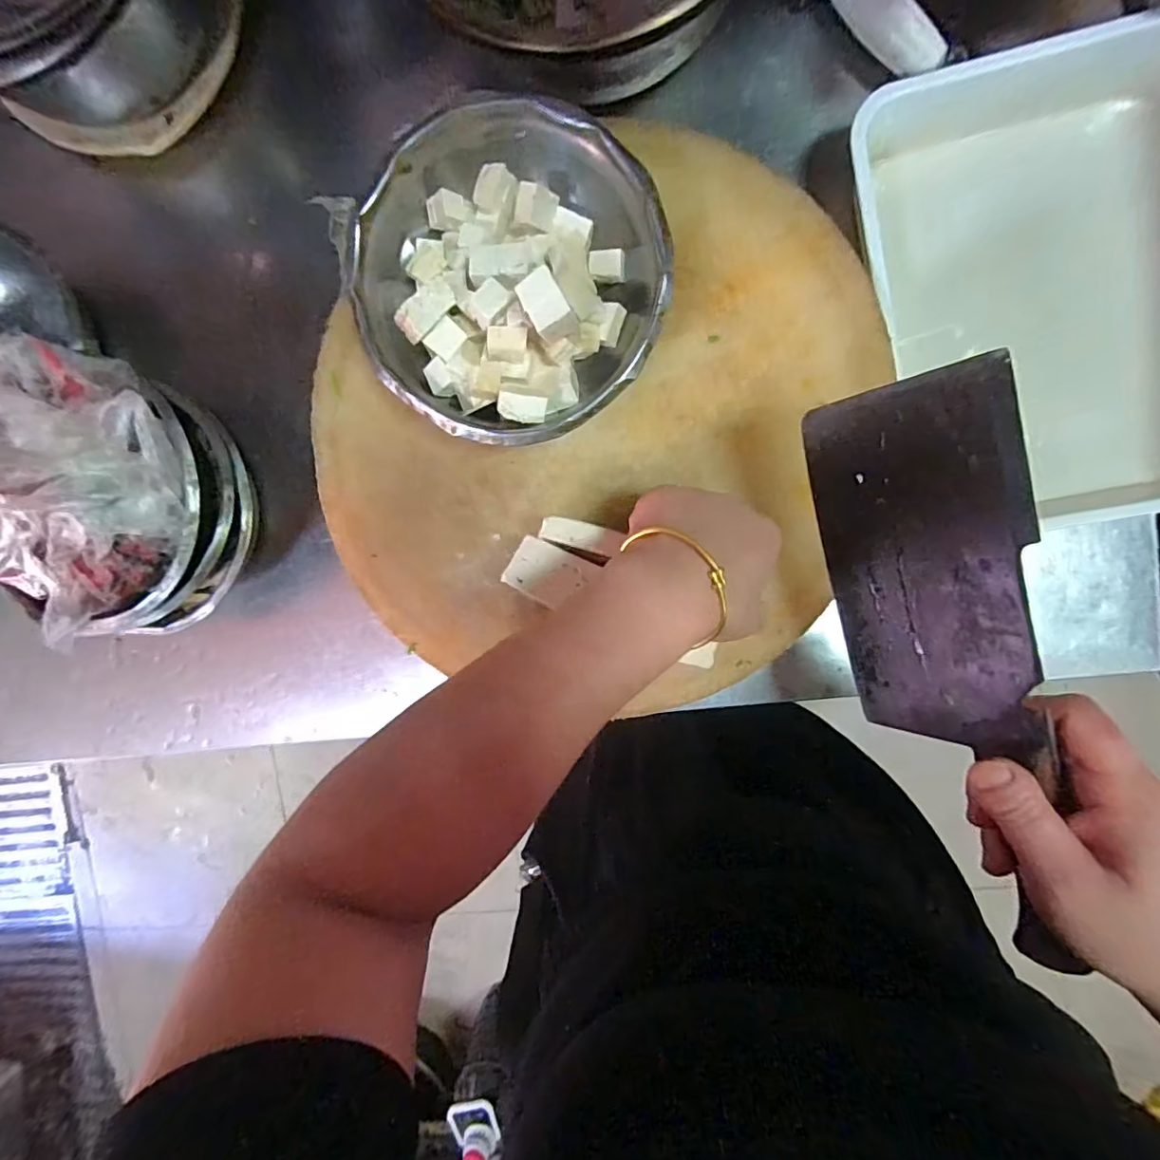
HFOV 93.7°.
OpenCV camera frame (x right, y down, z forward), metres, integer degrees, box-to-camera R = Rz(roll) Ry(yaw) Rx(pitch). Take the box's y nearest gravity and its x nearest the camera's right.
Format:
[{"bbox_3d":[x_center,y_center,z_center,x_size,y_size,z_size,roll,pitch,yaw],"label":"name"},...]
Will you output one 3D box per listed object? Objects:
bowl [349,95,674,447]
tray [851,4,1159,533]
[{"bbox_3d":[-0.045,-0.193,0.357,0.196,0.071,0.194,1,95,7],"label":"bowl"},{"bbox_3d":[0.322,-0.195,0.377,0.223,0.071,0.317,-12,93,8],"label":"tray"}]

